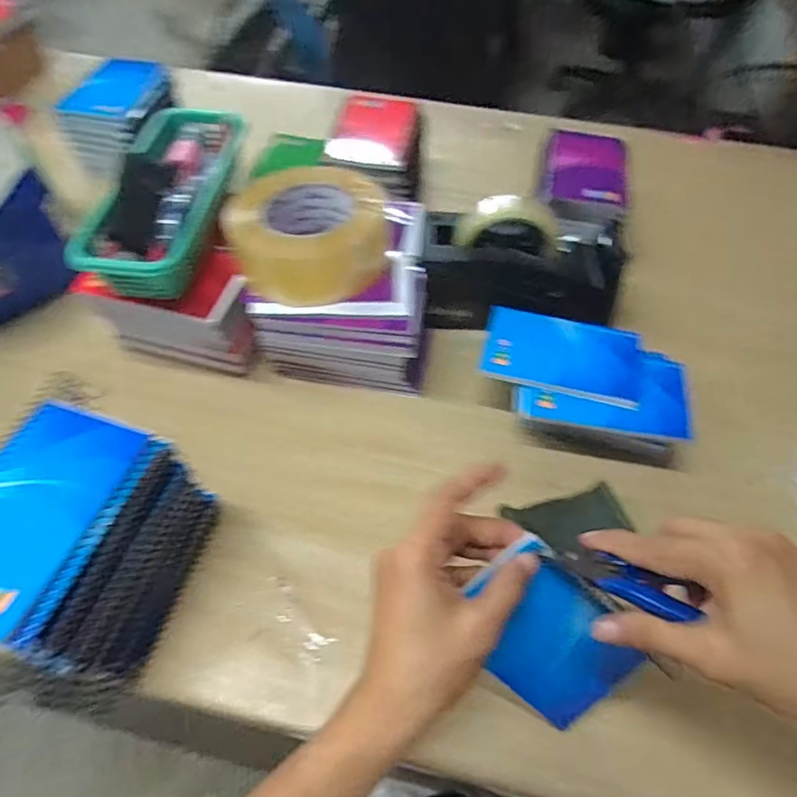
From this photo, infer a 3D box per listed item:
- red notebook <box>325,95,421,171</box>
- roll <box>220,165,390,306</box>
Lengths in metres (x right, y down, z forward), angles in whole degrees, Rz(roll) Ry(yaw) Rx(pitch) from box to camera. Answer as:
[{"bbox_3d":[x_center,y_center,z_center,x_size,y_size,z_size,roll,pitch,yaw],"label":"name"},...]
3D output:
[{"bbox_3d":[-0.026,-0.301,0.629,0.090,0.016,0.127,7,54,4],"label":"red notebook"},{"bbox_3d":[-0.074,-0.139,0.473,0.131,0.047,0.115,-5,54,-5],"label":"roll"}]

